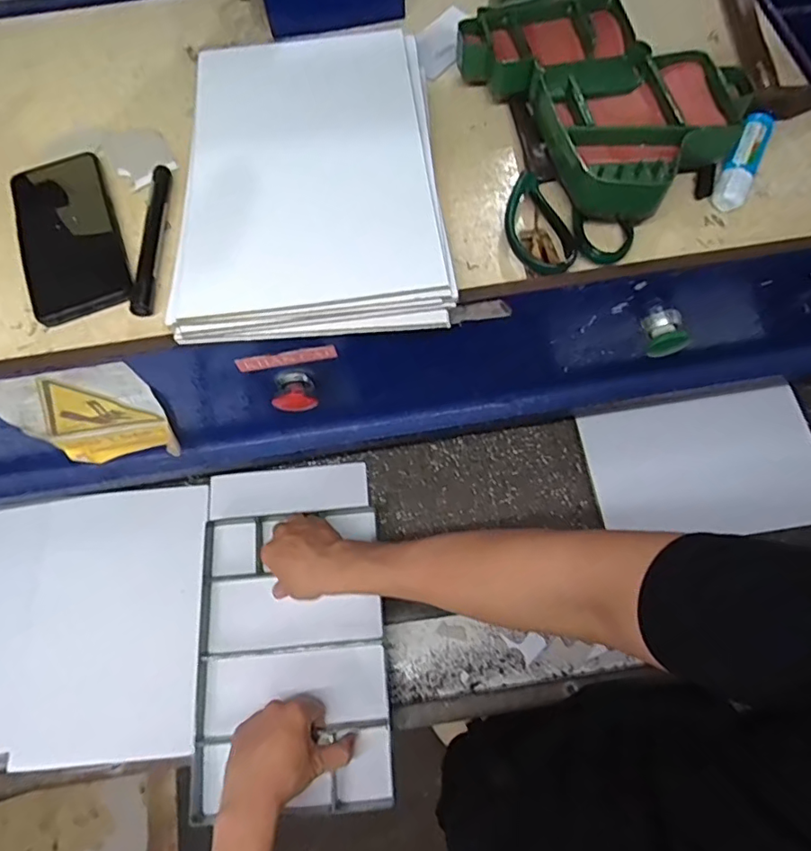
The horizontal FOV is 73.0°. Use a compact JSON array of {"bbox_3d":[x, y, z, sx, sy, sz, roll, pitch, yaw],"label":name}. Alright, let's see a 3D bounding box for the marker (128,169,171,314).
[{"bbox_3d":[-0.205,-0.153,0.443,0.017,0.012,0.142,-3,66,2],"label":"marker"}]

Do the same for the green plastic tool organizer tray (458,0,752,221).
[{"bbox_3d":[0.152,-0.296,0.472,0.166,0.041,0.277,-31,69,-10],"label":"green plastic tool organizer tray"}]

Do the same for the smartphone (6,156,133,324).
[{"bbox_3d":[-0.277,-0.158,0.450,0.077,0.012,0.162,-23,67,-7],"label":"smartphone"}]

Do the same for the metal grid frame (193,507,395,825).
[{"bbox_3d":[-0.126,0.247,0.605,0.205,0.029,0.304,-5,66,0],"label":"metal grid frame"}]

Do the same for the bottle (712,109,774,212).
[{"bbox_3d":[0.277,-0.220,0.445,0.023,0.022,0.107,25,71,11],"label":"bottle"}]

